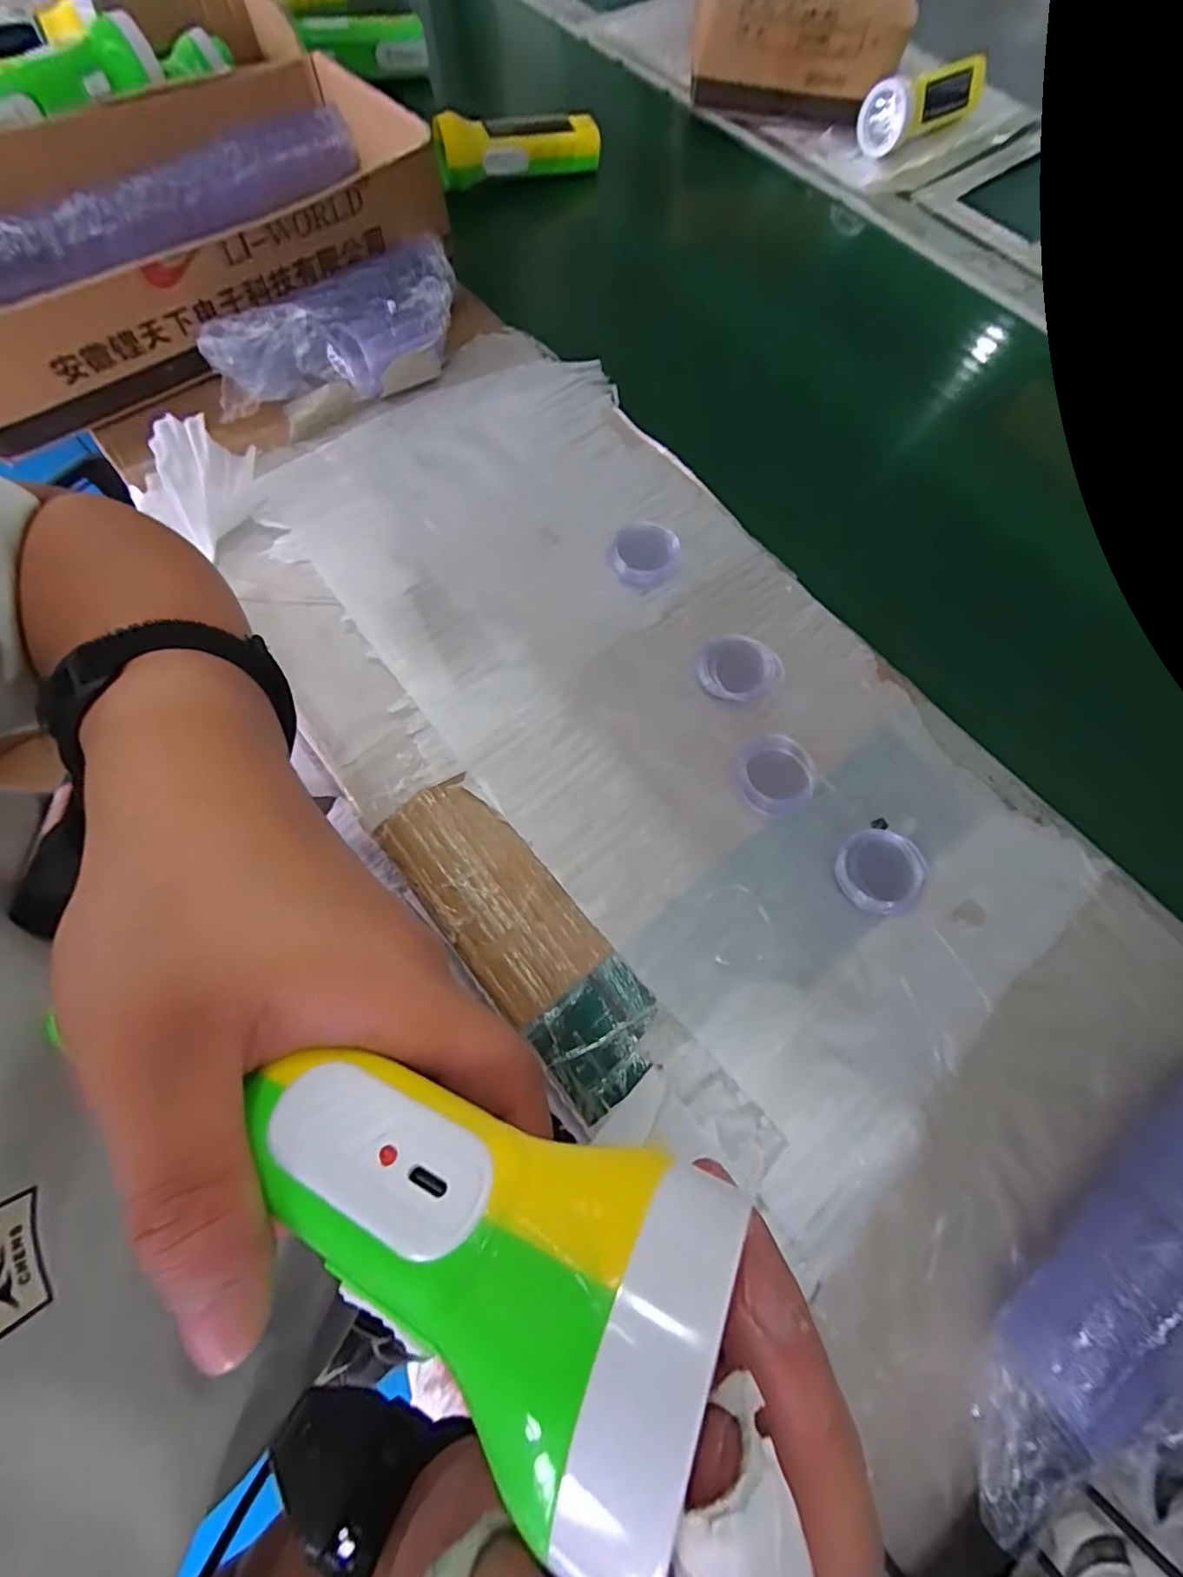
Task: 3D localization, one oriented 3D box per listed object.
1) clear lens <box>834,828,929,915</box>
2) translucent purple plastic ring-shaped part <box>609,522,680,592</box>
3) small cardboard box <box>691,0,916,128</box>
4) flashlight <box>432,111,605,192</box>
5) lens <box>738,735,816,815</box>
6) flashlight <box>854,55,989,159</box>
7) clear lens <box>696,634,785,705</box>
[{"bbox_3d":[0.167,0.048,0.327,0.045,0.014,0.046,5,71,0],"label":"clear lens"},{"bbox_3d":[0.037,-0.166,0.401,0.048,0.014,0.046,0,71,-1],"label":"translucent purple plastic ring-shaped part"},{"bbox_3d":[0.236,-0.916,0.635,0.240,0.080,0.439,7,71,1],"label":"small cardboard box"},{"bbox_3d":[-0.073,-0.638,0.560,0.162,0.043,0.039,-18,73,-7],"label":"flashlight"},{"bbox_3d":[0.113,-0.009,0.344,0.044,0.014,0.046,0,71,-1],"label":"lens"},{"bbox_3d":[0.352,-0.720,0.589,0.168,0.046,0.044,-36,76,-12],"label":"flashlight"},{"bbox_3d":[0.096,-0.078,0.368,0.052,0.015,0.043,33,74,9],"label":"clear lens"}]

